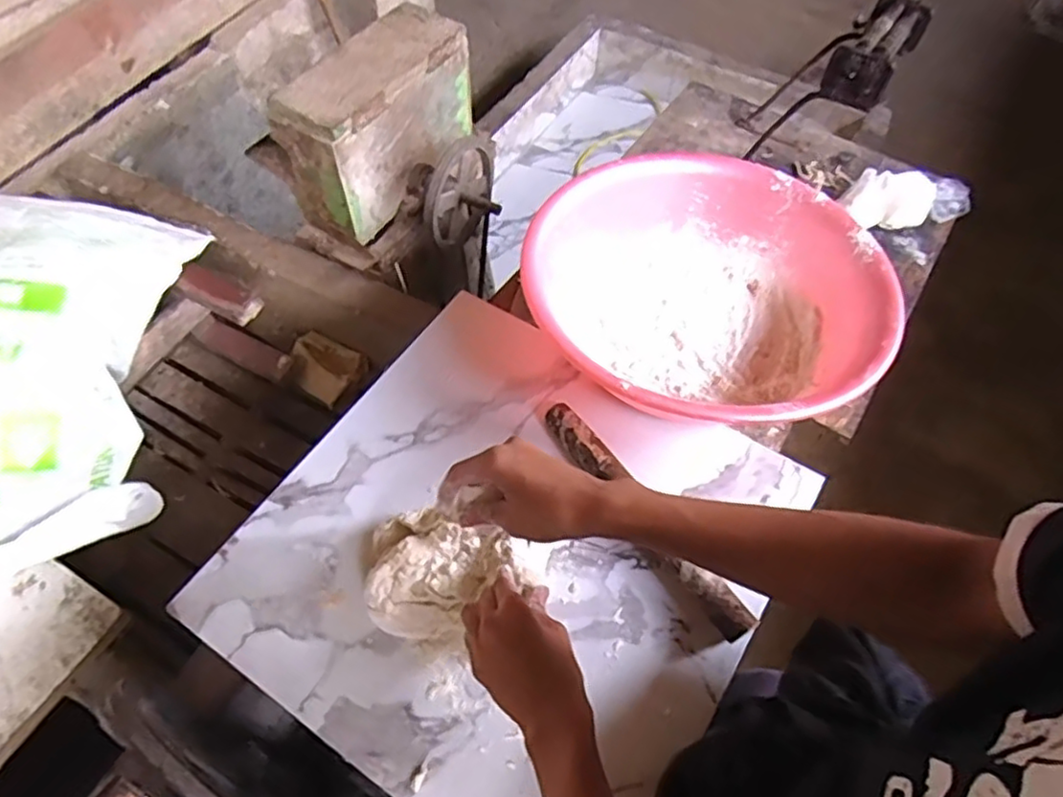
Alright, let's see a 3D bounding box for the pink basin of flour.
[{"bbox_3d":[0.212,-0.121,0.806,0.381,0.127,0.404,-1,55,1],"label":"pink basin of flour"}]

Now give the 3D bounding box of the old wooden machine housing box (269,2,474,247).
[{"bbox_3d":[-0.257,-0.471,1.143,0.144,0.227,0.344,24,59,17],"label":"old wooden machine housing box"}]

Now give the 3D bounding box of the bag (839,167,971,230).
[{"bbox_3d":[0.524,-0.277,0.935,0.209,0.074,0.044,-5,53,-22],"label":"bag"}]

